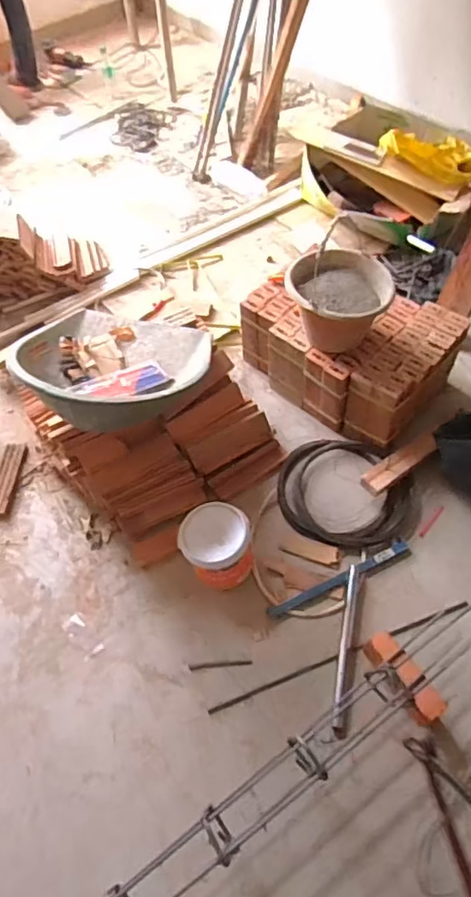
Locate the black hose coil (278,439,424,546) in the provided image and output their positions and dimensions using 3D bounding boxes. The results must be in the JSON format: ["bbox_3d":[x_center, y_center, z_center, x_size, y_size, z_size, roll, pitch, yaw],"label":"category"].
[{"bbox_3d":[0.280,0.102,1.461,0.325,0.051,0.325,-2,58,3],"label":"black hose coil"}]

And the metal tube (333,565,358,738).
[{"bbox_3d":[0.242,0.436,1.257,0.028,0.025,0.361,8,59,8],"label":"metal tube"}]

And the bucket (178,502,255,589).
[{"bbox_3d":[-0.037,0.231,1.332,0.166,0.161,0.151,-2,58,3],"label":"bucket"}]

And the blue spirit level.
[{"bbox_3d":[0.253,0.308,1.349,0.375,0.026,0.035,-24,60,-11],"label":"blue spirit level"}]

